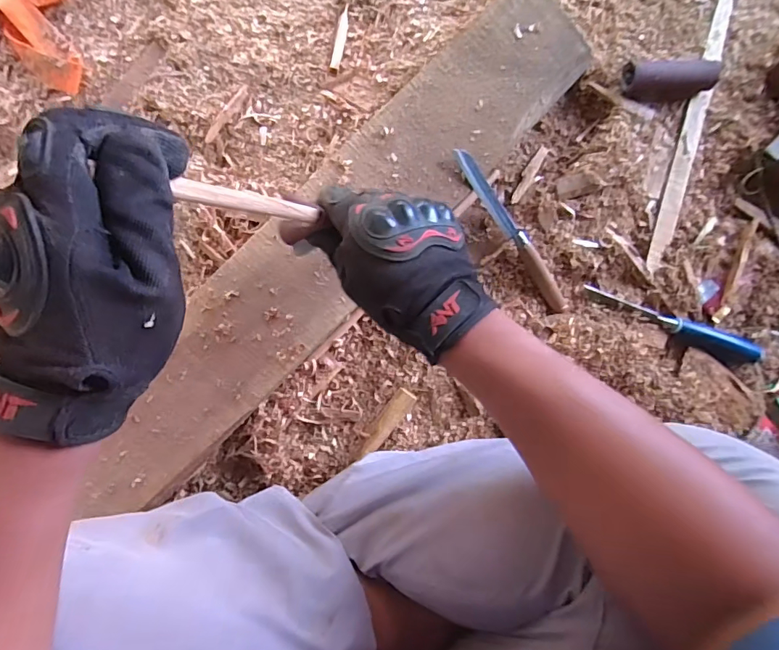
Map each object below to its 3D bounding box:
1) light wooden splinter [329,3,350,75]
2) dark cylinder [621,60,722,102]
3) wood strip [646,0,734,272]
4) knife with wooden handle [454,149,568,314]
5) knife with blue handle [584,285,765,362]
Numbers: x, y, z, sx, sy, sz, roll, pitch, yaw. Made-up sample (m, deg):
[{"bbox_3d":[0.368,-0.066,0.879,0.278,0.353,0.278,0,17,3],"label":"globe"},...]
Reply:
[{"bbox_3d":[-0.055,-0.322,0.532,0.011,0.006,0.081,11,89,-6],"label":"light wooden splinter"},{"bbox_3d":[0.314,-0.274,0.526,0.103,0.038,0.031,0,93,-7],"label":"dark cylinder"},{"bbox_3d":[0.354,-0.235,0.551,0.027,0.004,0.351,15,91,-7],"label":"wood strip"},{"bbox_3d":[0.134,-0.096,0.503,0.024,0.014,0.210,-42,109,-5],"label":"knife with wooden handle"},{"bbox_3d":[0.338,-0.001,0.549,0.227,0.019,0.028,19,90,-7],"label":"knife with blue handle"}]

